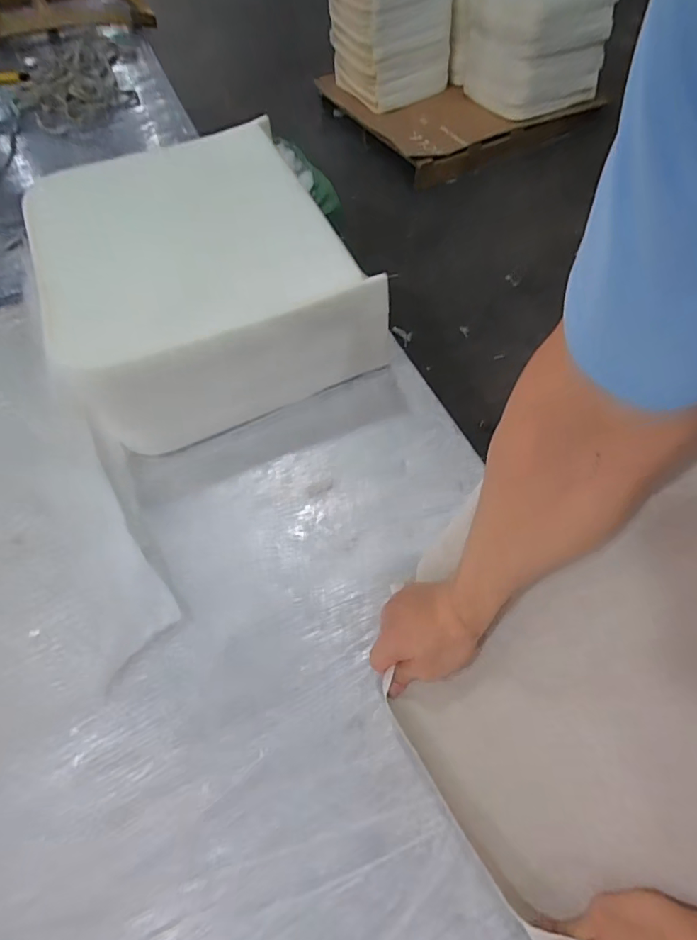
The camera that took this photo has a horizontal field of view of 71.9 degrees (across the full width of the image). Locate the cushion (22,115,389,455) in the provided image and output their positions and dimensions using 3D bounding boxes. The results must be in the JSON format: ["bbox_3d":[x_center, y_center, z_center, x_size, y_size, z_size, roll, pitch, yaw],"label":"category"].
[{"bbox_3d":[-0.211,-0.286,0.716,0.403,0.191,0.393,-24,60,-10],"label":"cushion"}]

